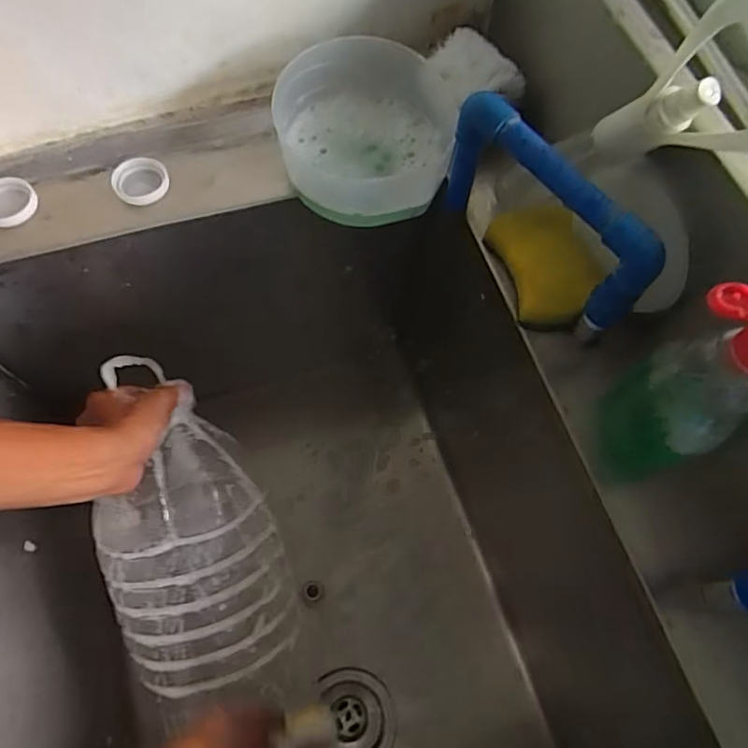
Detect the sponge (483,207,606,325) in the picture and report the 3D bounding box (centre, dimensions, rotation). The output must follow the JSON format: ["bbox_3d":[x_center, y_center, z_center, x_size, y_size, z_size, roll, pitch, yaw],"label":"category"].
[{"bbox_3d":[0.138,-0.091,0.457,0.068,0.021,0.103,-15,69,-7],"label":"sponge"}]

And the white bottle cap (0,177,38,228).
[{"bbox_3d":[-0.304,-0.143,0.468,0.045,0.009,0.049,0,68,-1],"label":"white bottle cap"}]

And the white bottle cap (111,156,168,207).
[{"bbox_3d":[-0.200,-0.165,0.483,0.046,0.010,0.044,0,68,-1],"label":"white bottle cap"}]

